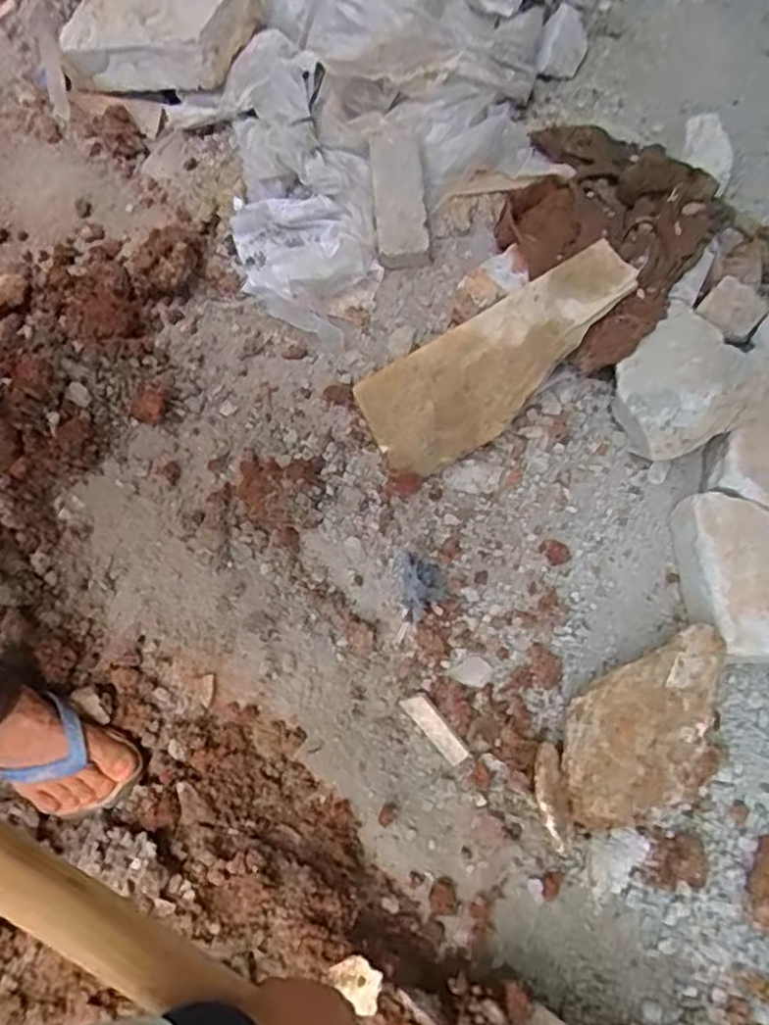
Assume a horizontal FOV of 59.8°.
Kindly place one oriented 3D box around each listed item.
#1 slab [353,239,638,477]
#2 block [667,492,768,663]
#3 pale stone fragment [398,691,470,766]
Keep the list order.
[{"bbox_3d":[0.144,-0.205,0.873,0.377,0.032,0.164,-37,72,8],"label":"slab"},{"bbox_3d":[0.432,0.078,0.802,0.145,0.084,0.197,-2,69,-3],"label":"block"},{"bbox_3d":[0.059,0.245,0.765,0.028,0.006,0.092,-45,70,2],"label":"pale stone fragment"}]

